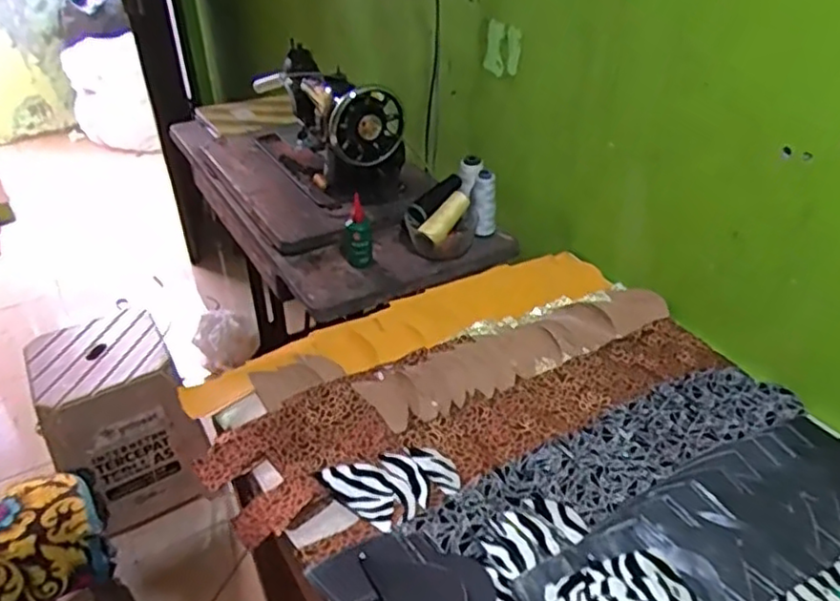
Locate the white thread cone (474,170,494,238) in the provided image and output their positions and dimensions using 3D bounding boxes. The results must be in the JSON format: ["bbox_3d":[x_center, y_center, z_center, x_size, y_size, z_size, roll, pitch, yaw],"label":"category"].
[{"bbox_3d":[0.113,-0.168,1.162,0.039,0.115,0.039,-2,14,-1],"label":"white thread cone"}]

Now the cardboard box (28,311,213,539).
[{"bbox_3d":[-0.692,0.268,1.531,0.277,0.373,0.316,-24,42,-29],"label":"cardboard box"}]

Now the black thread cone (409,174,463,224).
[{"bbox_3d":[0.028,-0.173,1.126,0.036,0.032,0.126,23,42,28],"label":"black thread cone"}]

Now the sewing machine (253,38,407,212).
[{"bbox_3d":[-0.188,-0.351,1.305,0.176,0.204,0.396,-18,40,-22],"label":"sewing machine"}]

